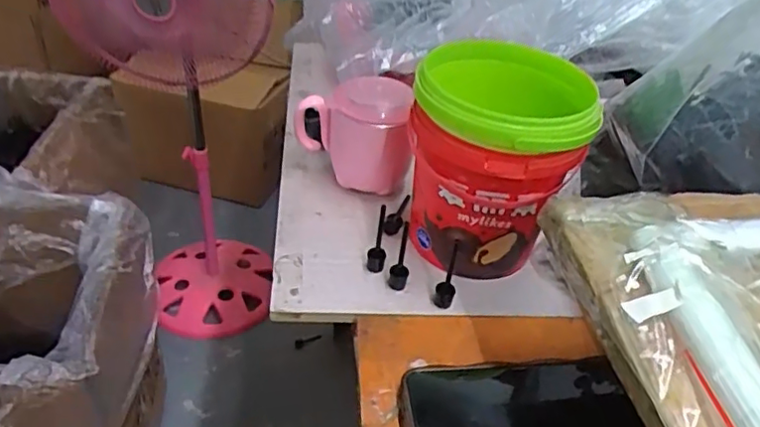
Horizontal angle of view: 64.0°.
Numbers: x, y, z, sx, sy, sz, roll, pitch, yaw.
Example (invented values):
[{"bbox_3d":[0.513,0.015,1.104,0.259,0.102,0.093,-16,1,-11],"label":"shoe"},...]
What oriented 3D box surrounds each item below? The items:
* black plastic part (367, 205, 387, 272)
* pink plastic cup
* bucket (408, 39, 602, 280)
[{"bbox_3d":[-0.002,0.018,0.474,0.014,0.055,0.018,-5,40,-14],"label":"black plastic part"},{"bbox_3d":[-0.026,-0.068,0.552,0.099,0.097,0.071,1,39,-6],"label":"pink plastic cup"},{"bbox_3d":[0.084,-0.040,0.484,0.120,0.149,0.128,4,38,-3],"label":"bucket"}]

